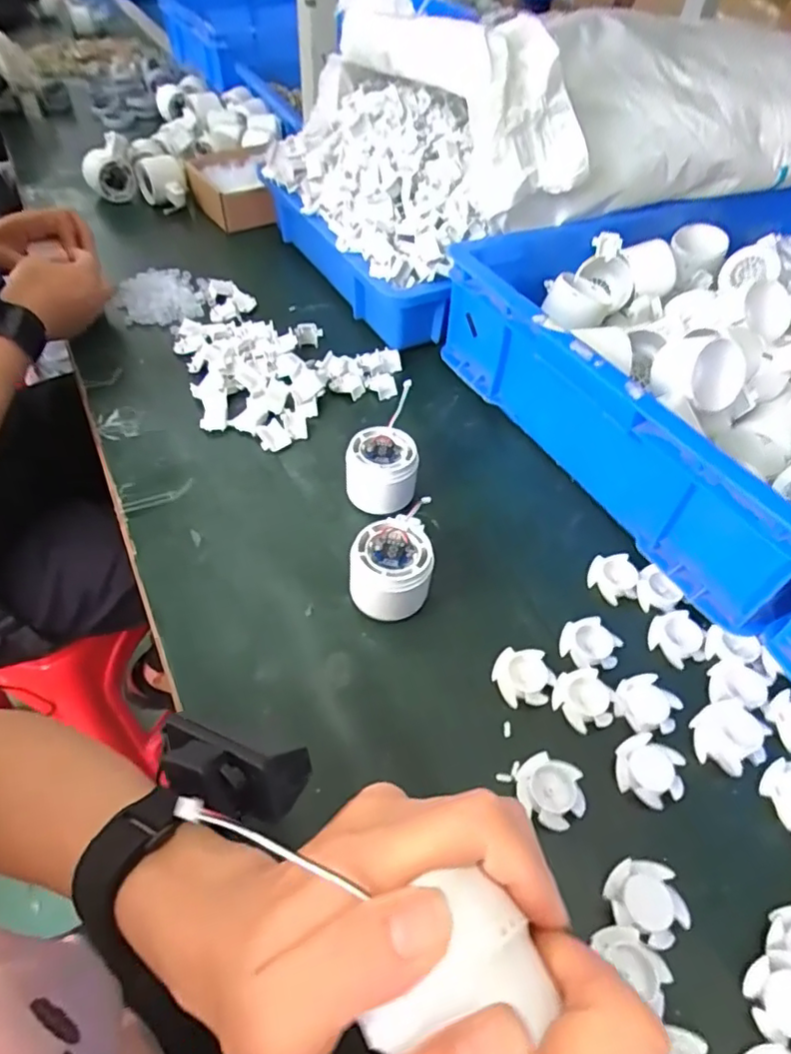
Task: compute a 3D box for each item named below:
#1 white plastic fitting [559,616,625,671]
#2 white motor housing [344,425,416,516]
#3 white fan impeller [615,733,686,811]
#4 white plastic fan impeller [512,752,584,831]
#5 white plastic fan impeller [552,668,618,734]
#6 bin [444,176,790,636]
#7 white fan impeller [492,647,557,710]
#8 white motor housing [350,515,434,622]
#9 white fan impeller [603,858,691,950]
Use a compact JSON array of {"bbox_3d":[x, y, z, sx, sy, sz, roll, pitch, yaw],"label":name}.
[{"bbox_3d":[0.141,0.087,0.433,0.037,0.014,0.040,-26,56,-23],"label":"white plastic fitting"},{"bbox_3d":[-0.011,-0.045,0.508,0.057,0.056,0.056,2,50,-2],"label":"white motor housing"},{"bbox_3d":[0.161,0.154,0.379,0.040,0.009,0.040,-1,53,1],"label":"white fan impeller"},{"bbox_3d":[0.093,0.162,0.366,0.042,0.016,0.039,2,50,-2],"label":"white plastic fan impeller"},{"bbox_3d":[0.129,0.116,0.403,0.037,0.008,0.040,-25,56,-22],"label":"white plastic fan impeller"},{"bbox_3d":[0.402,-0.208,0.584,0.587,0.116,0.414,-22,55,-20],"label":"bin"},{"bbox_3d":[0.088,0.104,0.412,0.038,0.011,0.038,-4,50,-6],"label":"white fan impeller"},{"bbox_3d":[-0.003,0.033,0.441,0.057,0.056,0.059,2,50,-2],"label":"white motor housing"},{"bbox_3d":[0.137,0.207,0.329,0.040,0.013,0.040,2,50,-2],"label":"white fan impeller"}]

